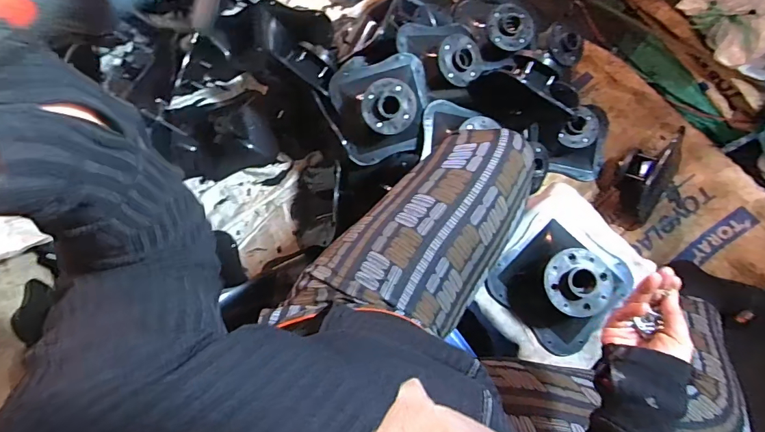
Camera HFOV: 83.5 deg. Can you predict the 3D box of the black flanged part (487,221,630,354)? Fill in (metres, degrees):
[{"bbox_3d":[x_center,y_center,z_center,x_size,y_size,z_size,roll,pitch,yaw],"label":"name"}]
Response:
[{"bbox_3d":[0.284,0.105,0.670,0.180,0.087,0.179,36,82,7],"label":"black flanged part"}]

